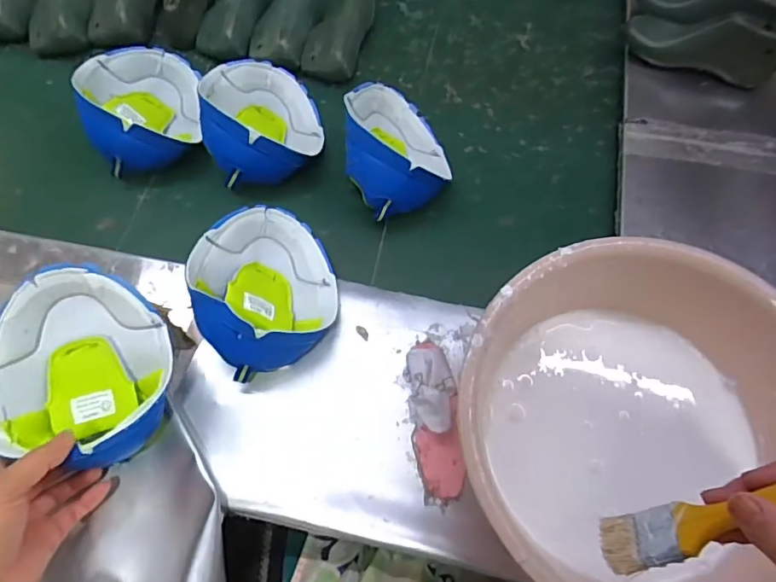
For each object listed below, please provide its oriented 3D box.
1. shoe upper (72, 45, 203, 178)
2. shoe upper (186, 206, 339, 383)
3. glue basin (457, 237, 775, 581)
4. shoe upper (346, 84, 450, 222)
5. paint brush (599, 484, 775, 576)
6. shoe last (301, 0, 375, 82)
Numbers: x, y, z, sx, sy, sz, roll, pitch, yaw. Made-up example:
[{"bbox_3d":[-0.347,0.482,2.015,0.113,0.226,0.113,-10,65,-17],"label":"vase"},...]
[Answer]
[{"bbox_3d":[-0.310,-0.239,0.663,0.124,0.089,0.184,-9,67,-4],"label":"shoe upper"},{"bbox_3d":[-0.123,-0.011,0.535,0.132,0.085,0.187,-8,67,-4],"label":"shoe upper"},{"bbox_3d":[0.202,0.111,0.441,0.280,0.114,0.291,0,67,0],"label":"glue basin"},{"bbox_3d":[0.013,-0.183,0.633,0.121,0.100,0.193,-3,67,-2],"label":"shoe upper"},{"bbox_3d":[0.197,0.137,0.309,0.026,0.155,0.029,4,57,-46],"label":"paint brush"},{"bbox_3d":[-0.063,-0.384,0.745,0.087,0.057,0.170,14,68,5],"label":"shoe last"}]

